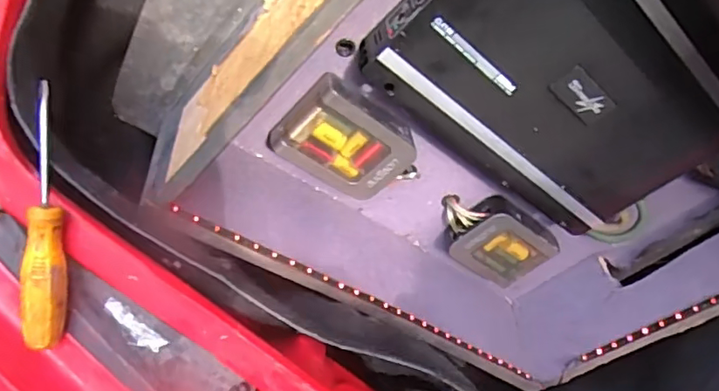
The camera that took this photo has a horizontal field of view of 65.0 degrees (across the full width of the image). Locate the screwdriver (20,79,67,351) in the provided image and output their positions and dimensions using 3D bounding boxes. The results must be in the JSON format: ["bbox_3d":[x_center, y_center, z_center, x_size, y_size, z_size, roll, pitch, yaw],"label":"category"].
[{"bbox_3d":[-0.196,0.014,0.353,0.022,0.024,0.160,0,92,-9],"label":"screwdriver"}]

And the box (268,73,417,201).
[{"bbox_3d":[-0.012,-0.050,0.561,0.126,0.034,0.091,33,116,-27],"label":"box"}]

